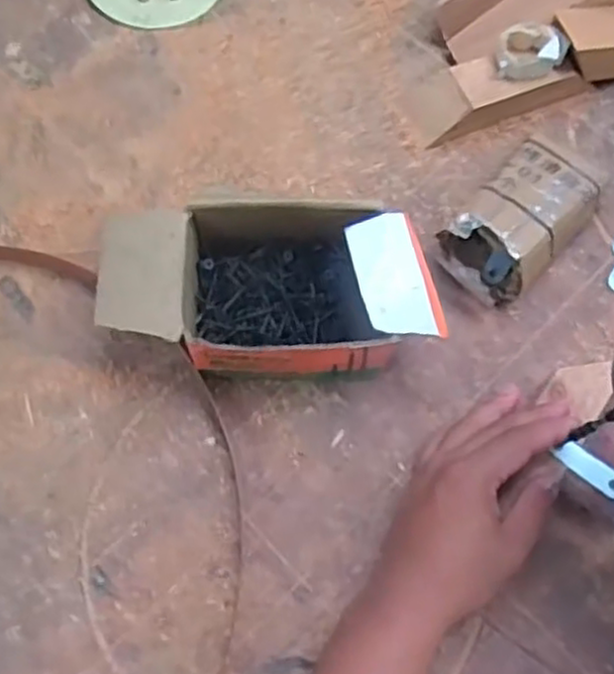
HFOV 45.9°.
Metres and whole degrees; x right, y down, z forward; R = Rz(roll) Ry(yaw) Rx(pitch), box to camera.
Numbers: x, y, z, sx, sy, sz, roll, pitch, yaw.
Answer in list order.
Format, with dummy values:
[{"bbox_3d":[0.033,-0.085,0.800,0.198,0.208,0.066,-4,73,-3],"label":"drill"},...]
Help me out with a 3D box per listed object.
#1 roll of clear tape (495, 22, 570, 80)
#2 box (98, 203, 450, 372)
[{"bbox_3d":[0.168,-0.217,0.550,0.051,0.020,0.034,-18,72,-9],"label":"roll of clear tape"},{"bbox_3d":[-0.024,-0.026,0.482,0.203,0.077,0.100,-2,70,-3],"label":"box"}]

